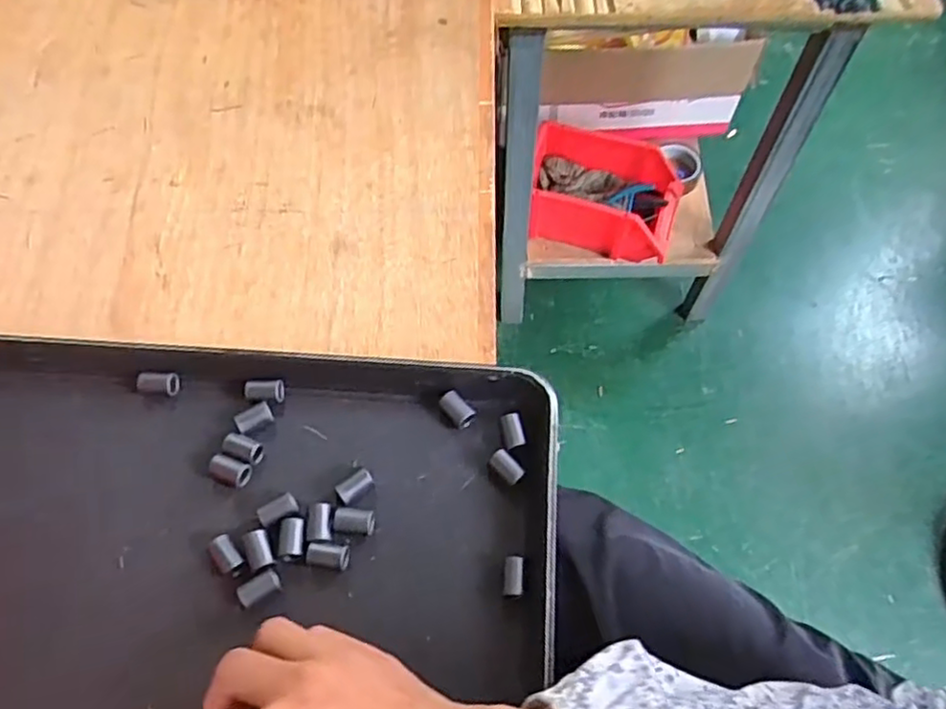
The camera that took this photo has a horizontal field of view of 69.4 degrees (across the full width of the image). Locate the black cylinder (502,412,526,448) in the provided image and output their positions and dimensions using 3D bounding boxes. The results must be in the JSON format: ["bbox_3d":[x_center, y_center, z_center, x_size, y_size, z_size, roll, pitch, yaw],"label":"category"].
[{"bbox_3d":[0.023,0.044,0.394,0.011,0.009,0.021,-8,61,-3],"label":"black cylinder"}]

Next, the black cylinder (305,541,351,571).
[{"bbox_3d":[-0.077,0.107,0.363,0.022,0.010,0.013,4,61,4],"label":"black cylinder"}]

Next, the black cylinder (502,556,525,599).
[{"bbox_3d":[0.021,0.116,0.358,0.010,0.009,0.020,4,61,4],"label":"black cylinder"}]

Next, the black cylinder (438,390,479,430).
[{"bbox_3d":[-0.010,0.032,0.402,0.012,0.013,0.024,-38,66,-18],"label":"black cylinder"}]

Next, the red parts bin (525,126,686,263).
[{"bbox_3d":[0.207,-0.254,1.088,0.235,0.100,0.165,15,63,9],"label":"red parts bin"}]

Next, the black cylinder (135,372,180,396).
[{"bbox_3d":[-0.190,0.018,0.412,0.022,0.011,0.012,1,60,2],"label":"black cylinder"}]

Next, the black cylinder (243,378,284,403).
[{"bbox_3d":[-0.125,0.022,0.410,0.022,0.009,0.014,-3,60,0],"label":"black cylinder"}]

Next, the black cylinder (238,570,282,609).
[{"bbox_3d":[-0.110,0.122,0.355,0.020,0.010,0.012,-28,64,-14],"label":"black cylinder"}]

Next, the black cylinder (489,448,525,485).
[{"bbox_3d":[0.019,0.065,0.385,0.011,0.013,0.021,-39,67,-19],"label":"black cylinder"}]

